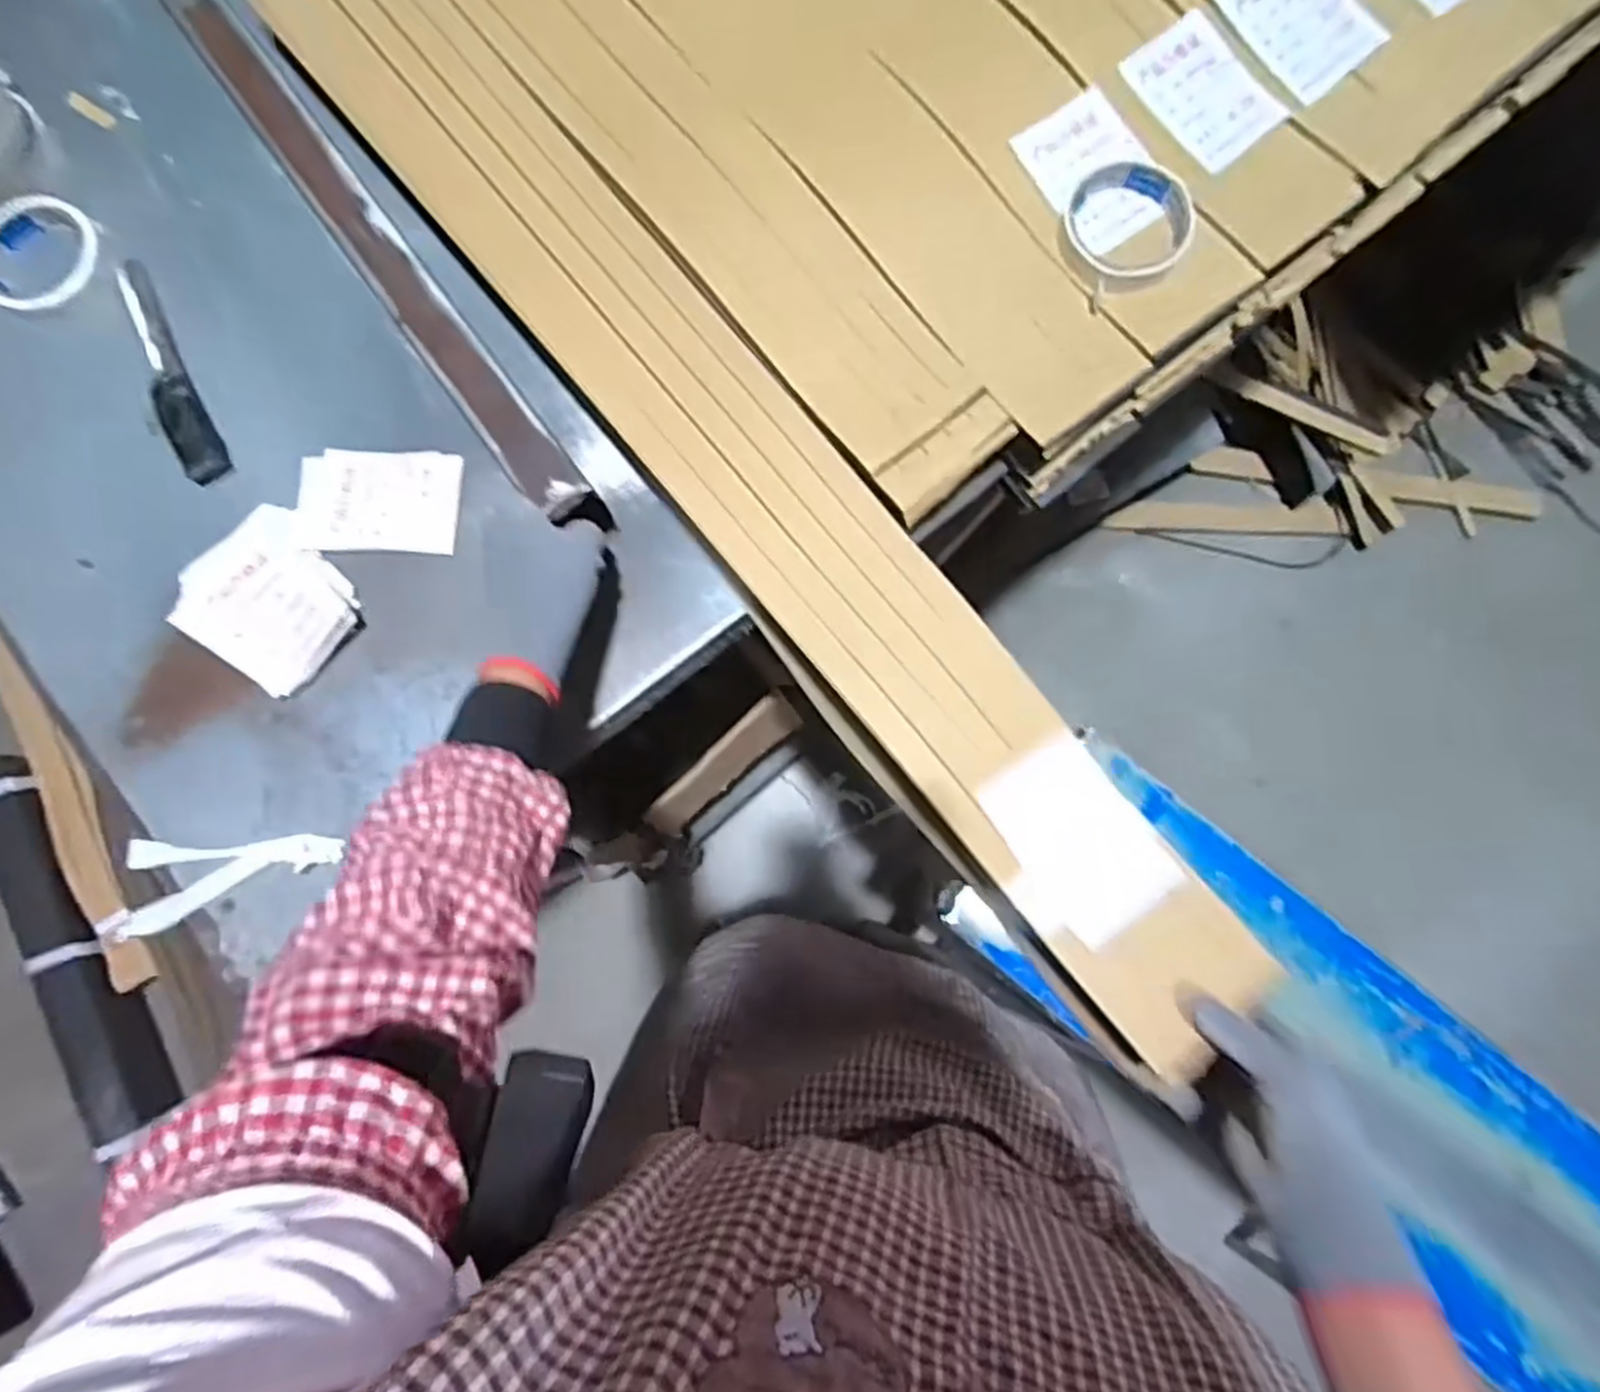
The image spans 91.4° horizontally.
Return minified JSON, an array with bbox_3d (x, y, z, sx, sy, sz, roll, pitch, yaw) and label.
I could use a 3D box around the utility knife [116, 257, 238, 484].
[{"bbox_3d":[-0.484,-0.248,0.597,0.032,0.012,0.199,-29,82,-3],"label":"utility knife"}]

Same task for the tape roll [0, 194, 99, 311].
[{"bbox_3d":[-0.604,-0.349,0.616,0.094,0.018,0.094,0,81,2],"label":"tape roll"}]

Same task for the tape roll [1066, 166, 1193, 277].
[{"bbox_3d":[0.221,-0.318,0.524,0.082,0.014,0.072,38,84,7],"label":"tape roll"}]

